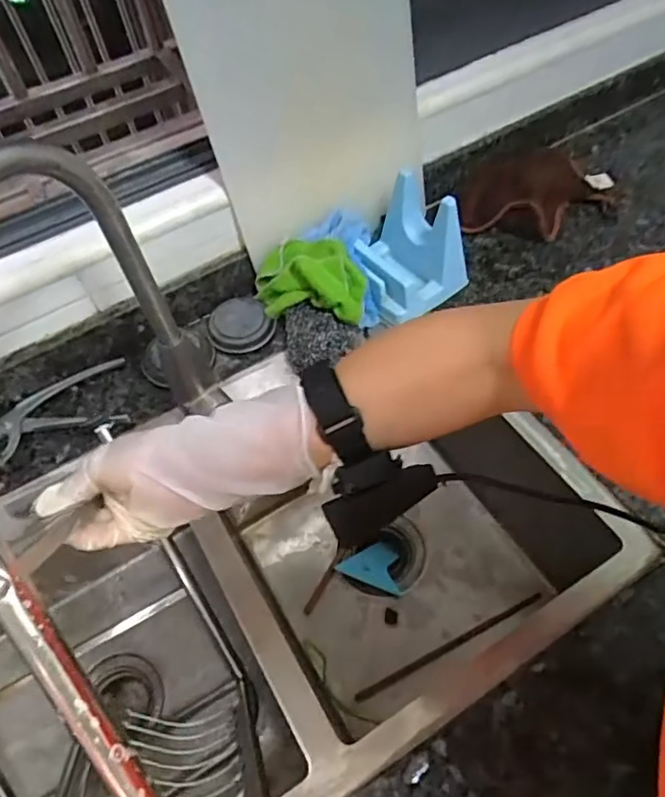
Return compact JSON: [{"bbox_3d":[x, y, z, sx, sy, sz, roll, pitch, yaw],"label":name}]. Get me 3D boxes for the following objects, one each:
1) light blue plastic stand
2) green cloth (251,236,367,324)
[{"bbox_3d":[0.086,-0.180,0.691,0.109,0.123,0.115,-3,55,4],"label":"light blue plastic stand"},{"bbox_3d":[-0.028,-0.143,0.685,0.129,0.051,0.095,1,56,6],"label":"green cloth"}]

